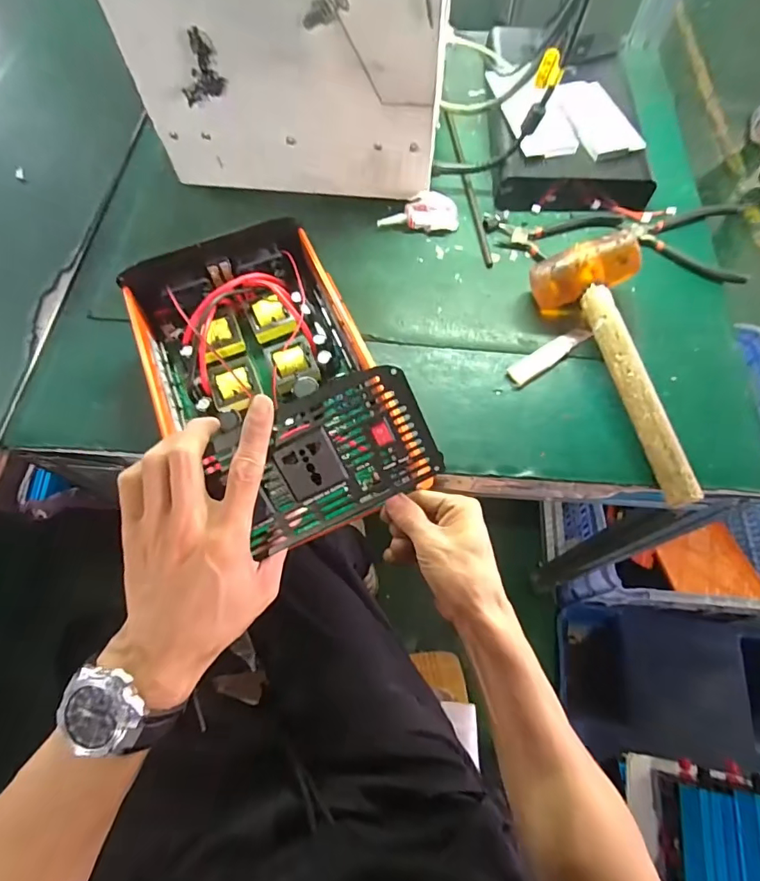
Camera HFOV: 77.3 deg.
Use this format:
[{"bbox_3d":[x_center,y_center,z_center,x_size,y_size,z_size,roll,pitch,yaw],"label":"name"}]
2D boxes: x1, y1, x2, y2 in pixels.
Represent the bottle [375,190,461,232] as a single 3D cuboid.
[{"bbox_3d":[0.048,-0.279,0.577,0.093,0.024,0.038,5,66,4],"label":"bottle"}]

